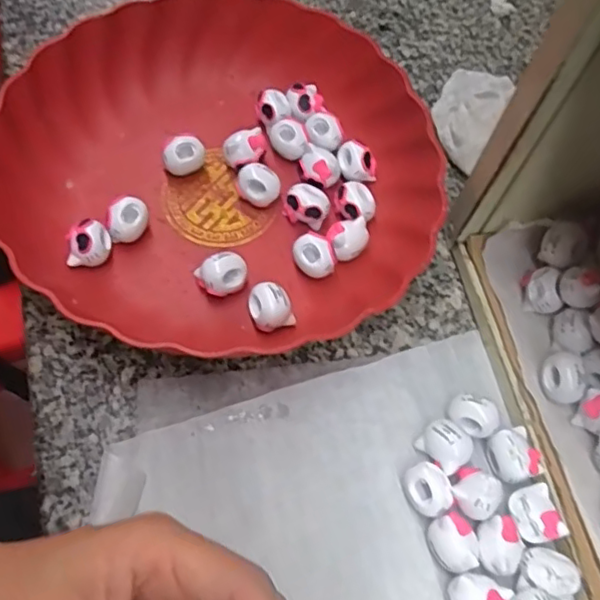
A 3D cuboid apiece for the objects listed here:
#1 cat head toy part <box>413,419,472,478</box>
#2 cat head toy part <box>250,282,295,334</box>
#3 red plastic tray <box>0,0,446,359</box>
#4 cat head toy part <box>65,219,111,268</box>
[{"bbox_3d":[0.073,0.073,0.306,0.020,0.019,0.024,-37,72,-20],"label":"cat head toy part"},{"bbox_3d":[-0.016,0.005,0.334,0.021,0.022,0.025,-18,66,-13],"label":"cat head toy part"},{"bbox_3d":[-0.040,-0.080,0.358,0.243,0.068,0.245,29,64,10],"label":"red plastic tray"},{"bbox_3d":[-0.117,-0.030,0.340,0.021,0.022,0.023,1,63,-4],"label":"cat head toy part"}]

